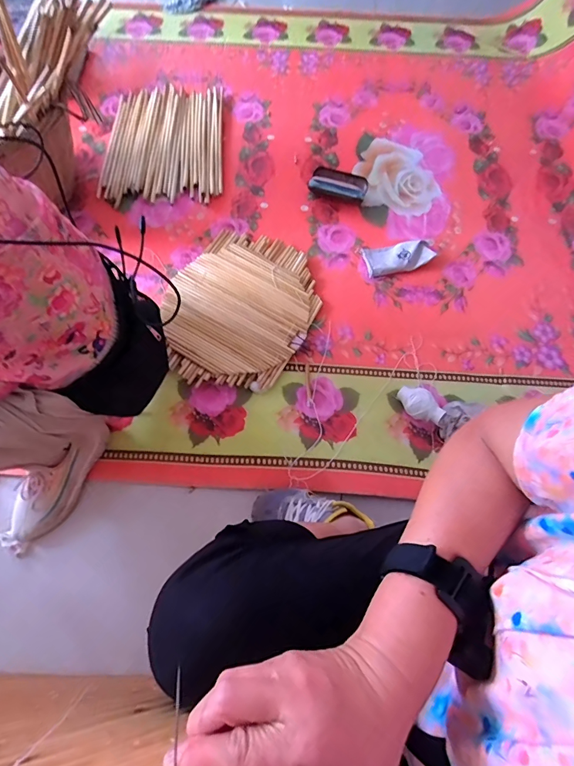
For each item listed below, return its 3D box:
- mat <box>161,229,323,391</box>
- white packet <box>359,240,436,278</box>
[{"bbox_3d":[-0.111,-0.183,0.943,0.329,0.023,0.422,24,68,8],"label":"mat"},{"bbox_3d":[0.284,-0.328,1.011,0.172,0.033,0.088,-8,67,11],"label":"white packet"}]

